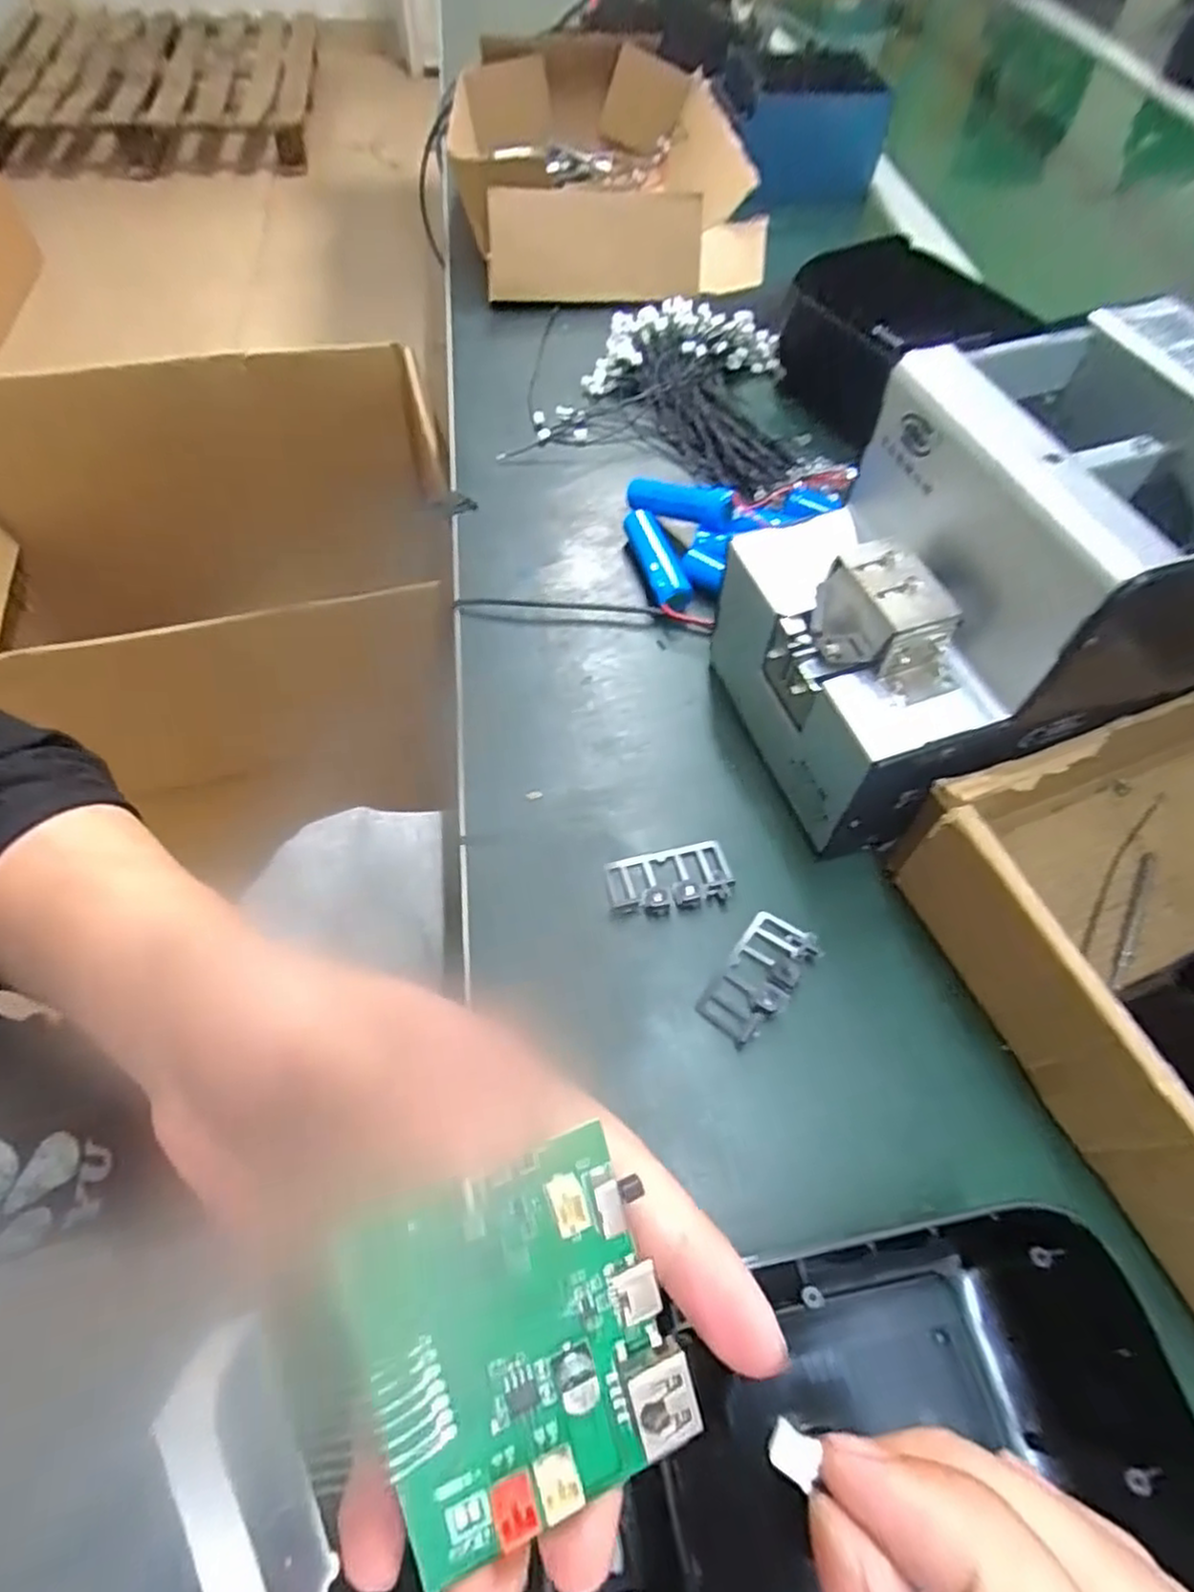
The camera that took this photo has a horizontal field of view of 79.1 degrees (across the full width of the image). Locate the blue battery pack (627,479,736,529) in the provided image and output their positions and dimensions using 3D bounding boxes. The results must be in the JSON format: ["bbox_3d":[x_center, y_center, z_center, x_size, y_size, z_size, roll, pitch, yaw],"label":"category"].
[{"bbox_3d":[0.045,-0.165,0.405,0.066,0.018,0.015,22,60,26],"label":"blue battery pack"}]

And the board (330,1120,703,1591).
[{"bbox_3d":[-0.011,0.087,0.113,0.045,0.008,0.054,-16,91,-19],"label":"board"}]

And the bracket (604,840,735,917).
[{"bbox_3d":[0.031,0.035,0.307,0.053,0.008,0.029,-10,60,-8],"label":"bracket"}]

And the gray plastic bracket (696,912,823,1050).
[{"bbox_3d":[0.064,0.071,0.286,0.028,0.010,0.052,36,64,19],"label":"gray plastic bracket"}]

